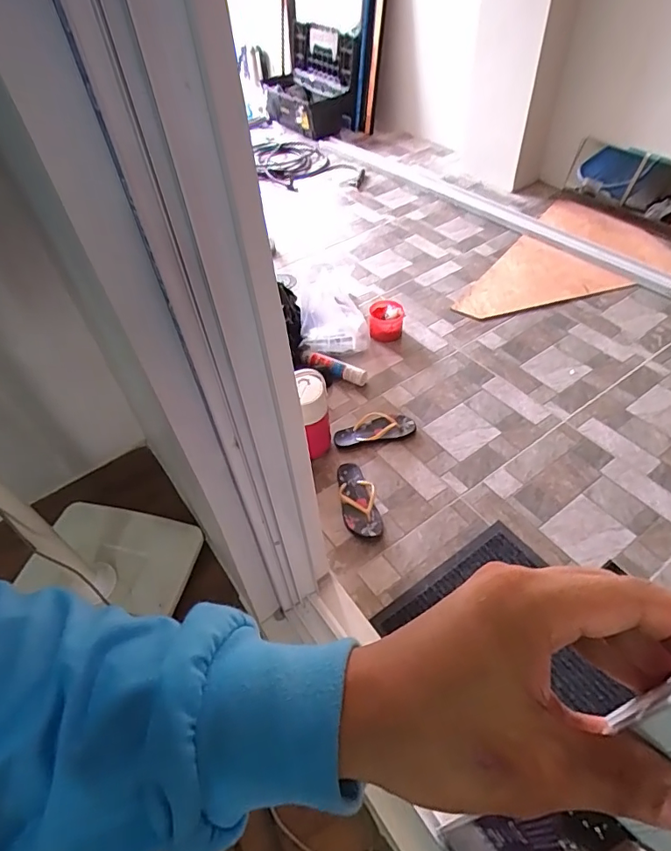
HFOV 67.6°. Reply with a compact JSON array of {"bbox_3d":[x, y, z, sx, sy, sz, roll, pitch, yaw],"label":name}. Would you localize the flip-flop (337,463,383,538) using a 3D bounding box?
[{"bbox_3d":[0.053,0.169,1.231,0.085,0.045,0.213,-8,49,-2],"label":"flip-flop"}]

